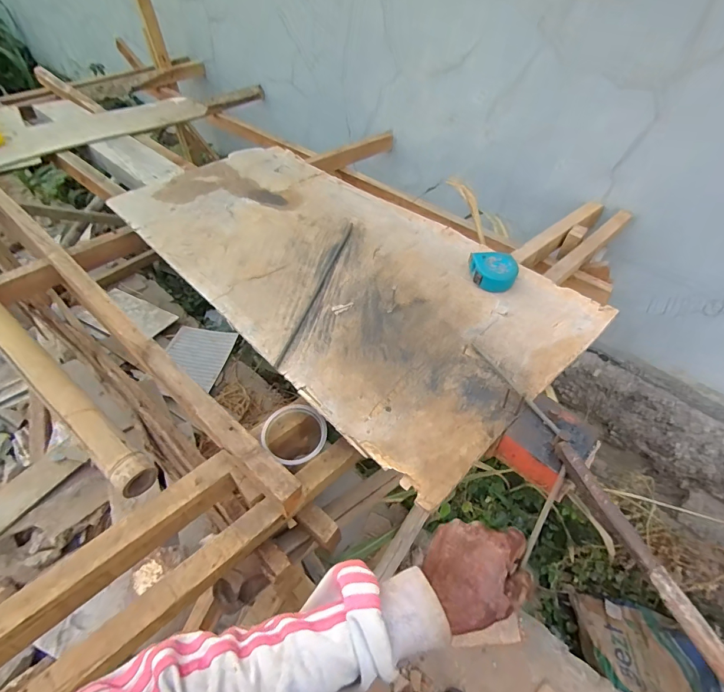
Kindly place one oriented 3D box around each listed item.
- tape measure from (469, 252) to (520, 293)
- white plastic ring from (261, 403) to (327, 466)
[{"bbox_3d":[0.249,-0.141,0.743,0.075,0.042,0.080,1,49,-1],"label":"tape measure"},{"bbox_3d":[-0.099,0.124,0.565,0.090,0.020,0.100,-30,56,-25],"label":"white plastic ring"}]

